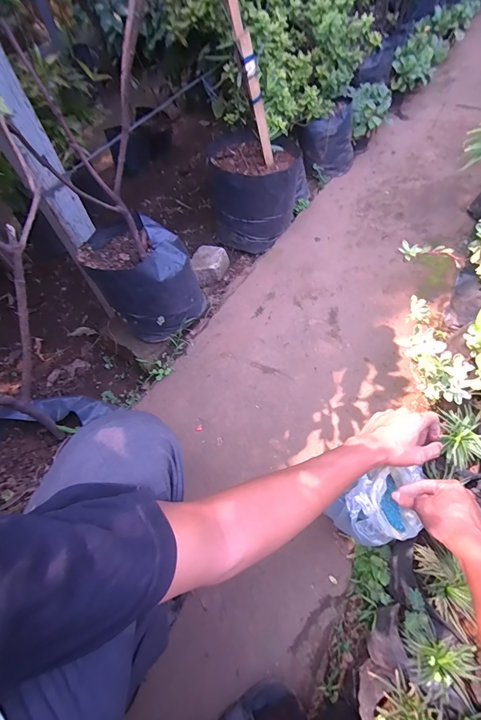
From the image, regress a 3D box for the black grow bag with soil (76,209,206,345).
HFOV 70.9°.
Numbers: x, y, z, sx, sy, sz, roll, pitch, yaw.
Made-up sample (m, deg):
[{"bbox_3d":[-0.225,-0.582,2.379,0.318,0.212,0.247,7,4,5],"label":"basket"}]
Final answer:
[{"bbox_3d":[-0.229,-0.200,0.814,0.206,0.189,0.240,-38,63,-19],"label":"black grow bag with soil"}]

